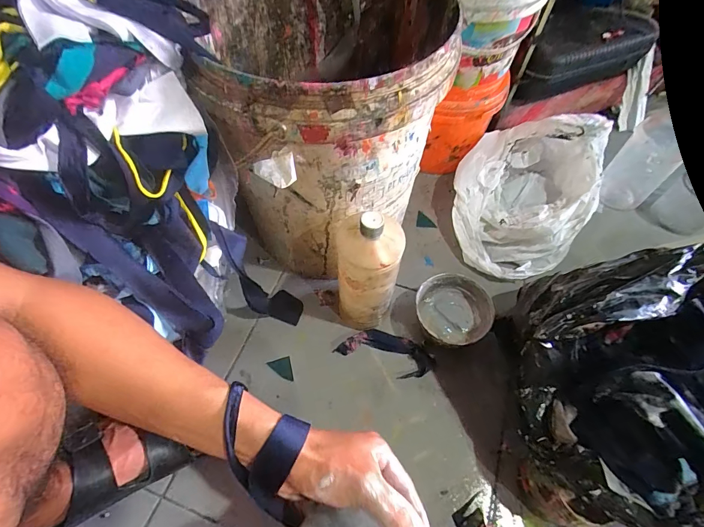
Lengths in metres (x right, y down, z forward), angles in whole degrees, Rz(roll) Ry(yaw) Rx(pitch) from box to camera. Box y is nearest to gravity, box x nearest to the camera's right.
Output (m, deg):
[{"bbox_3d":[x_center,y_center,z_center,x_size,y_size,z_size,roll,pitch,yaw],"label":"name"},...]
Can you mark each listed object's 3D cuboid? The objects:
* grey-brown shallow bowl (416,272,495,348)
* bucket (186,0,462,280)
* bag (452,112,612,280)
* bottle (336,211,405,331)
[{"bbox_3d":[0.152,0.078,0.578,0.114,0.064,0.107,1,58,-1],"label":"grey-brown shallow bowl"},{"bbox_3d":[-0.037,-0.187,0.538,0.294,0.345,0.310,1,58,-1],"label":"bucket"},{"bbox_3d":[0.314,-0.137,0.681,0.234,0.137,0.327,34,63,18],"label":"bag"},{"bbox_3d":[0.020,0.019,0.517,0.082,0.240,0.069,2,58,0],"label":"bottle"}]

